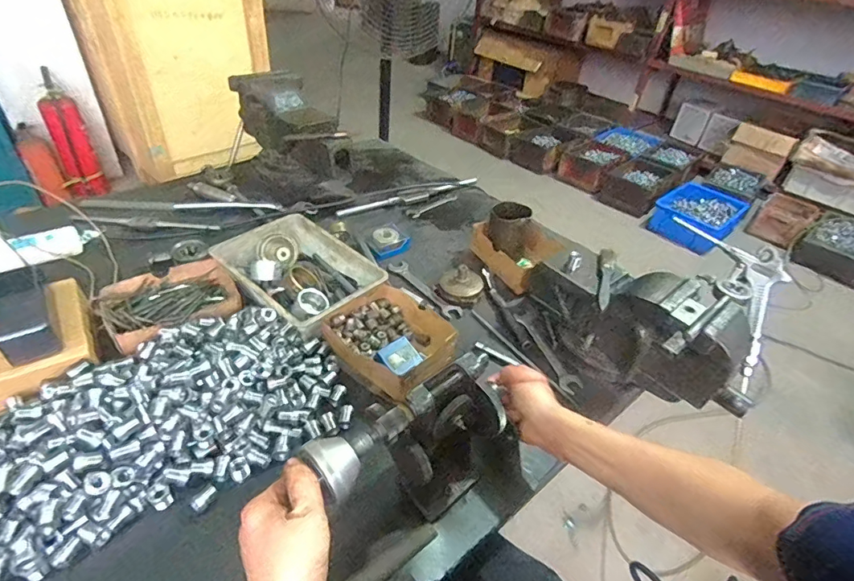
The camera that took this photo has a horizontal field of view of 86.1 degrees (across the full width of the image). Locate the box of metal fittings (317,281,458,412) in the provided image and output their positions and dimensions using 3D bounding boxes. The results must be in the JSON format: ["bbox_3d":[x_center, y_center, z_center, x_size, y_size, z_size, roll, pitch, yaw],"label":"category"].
[{"bbox_3d":[-0.052,0.070,0.674,0.184,0.051,0.151,34,47,30],"label":"box of metal fittings"}]

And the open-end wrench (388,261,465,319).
[{"bbox_3d":[-0.003,-0.002,0.799,0.033,0.012,0.165,-26,48,-33],"label":"open-end wrench"}]

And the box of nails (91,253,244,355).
[{"bbox_3d":[-0.377,0.019,0.686,0.182,0.044,0.143,-27,49,-34],"label":"box of nails"}]

